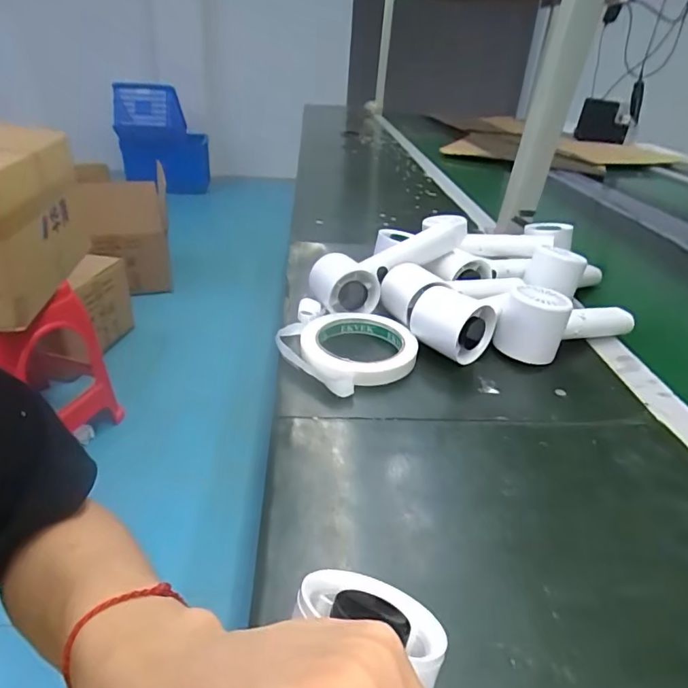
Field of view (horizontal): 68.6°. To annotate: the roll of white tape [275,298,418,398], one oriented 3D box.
[{"bbox_3d":[0.002,-0.002,0.467,0.131,0.024,0.109,28,38,36],"label":"roll of white tape"}]

